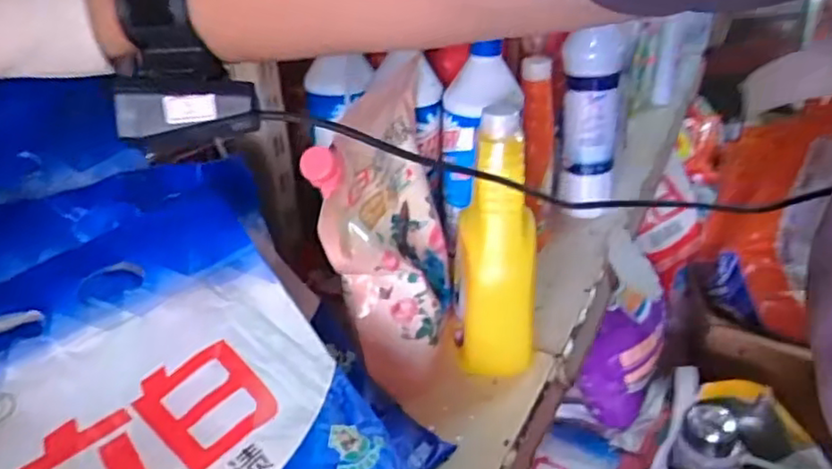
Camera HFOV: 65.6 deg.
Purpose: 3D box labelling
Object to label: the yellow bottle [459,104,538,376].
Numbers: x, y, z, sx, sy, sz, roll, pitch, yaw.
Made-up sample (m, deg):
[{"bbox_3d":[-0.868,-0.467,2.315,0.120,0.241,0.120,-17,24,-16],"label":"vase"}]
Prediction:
[{"bbox_3d":[0.064,0.015,0.536,0.068,0.218,0.055,-1,27,7],"label":"yellow bottle"}]

